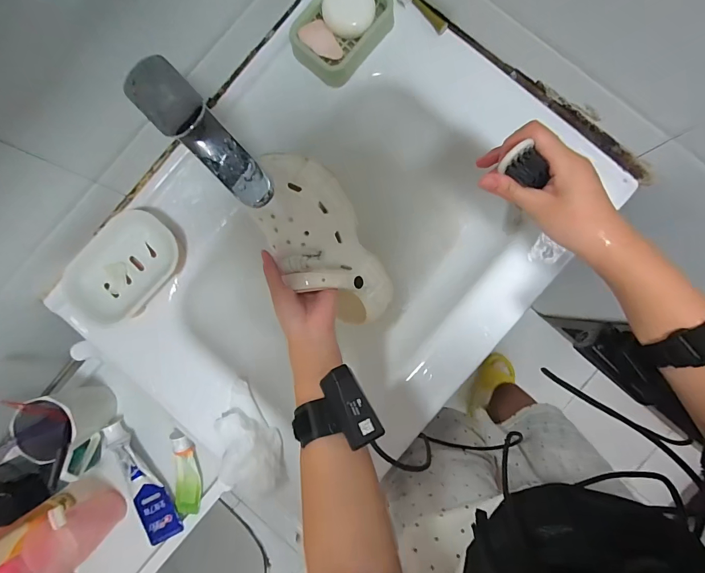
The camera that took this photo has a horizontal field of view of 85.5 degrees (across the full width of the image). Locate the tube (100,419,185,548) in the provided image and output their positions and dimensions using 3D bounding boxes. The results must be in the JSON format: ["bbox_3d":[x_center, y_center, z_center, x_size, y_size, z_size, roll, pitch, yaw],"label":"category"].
[{"bbox_3d":[-0.324,0.294,0.576,0.054,0.028,0.195,-30,87,2],"label":"tube"}]

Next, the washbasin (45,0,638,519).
[{"bbox_3d":[-0.020,-0.055,0.533,0.466,0.151,0.600,40,91,3],"label":"washbasin"}]

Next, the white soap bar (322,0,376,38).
[{"bbox_3d":[-0.004,-0.331,0.463,0.061,0.026,0.057,0,88,3],"label":"white soap bar"}]

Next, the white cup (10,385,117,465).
[{"bbox_3d":[-0.401,0.188,0.541,0.077,0.097,0.081,0,88,3],"label":"white cup"}]

